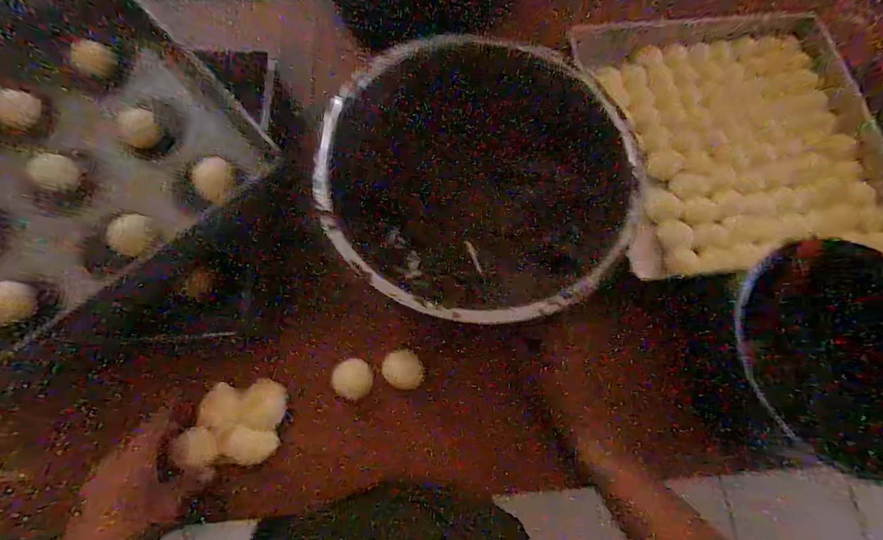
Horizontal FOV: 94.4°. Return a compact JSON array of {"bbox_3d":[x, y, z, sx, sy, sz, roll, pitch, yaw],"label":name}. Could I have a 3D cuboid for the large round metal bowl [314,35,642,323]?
[{"bbox_3d":[0.045,-0.118,0.518,0.366,0.117,0.337,21,73,5],"label":"large round metal bowl"}]

